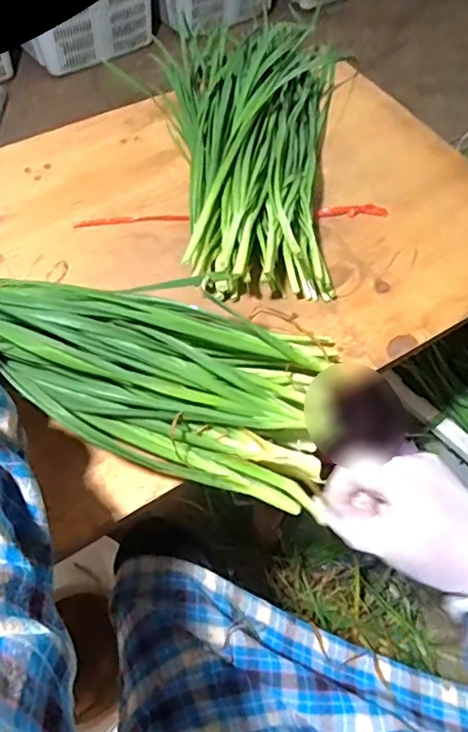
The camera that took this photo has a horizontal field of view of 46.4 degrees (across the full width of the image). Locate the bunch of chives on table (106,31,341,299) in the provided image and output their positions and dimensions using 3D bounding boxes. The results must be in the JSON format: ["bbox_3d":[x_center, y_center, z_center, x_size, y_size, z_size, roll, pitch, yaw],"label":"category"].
[{"bbox_3d":[0.011,-0.263,0.618,0.208,0.064,0.447,6,54,2],"label":"bunch of chives on table"}]

